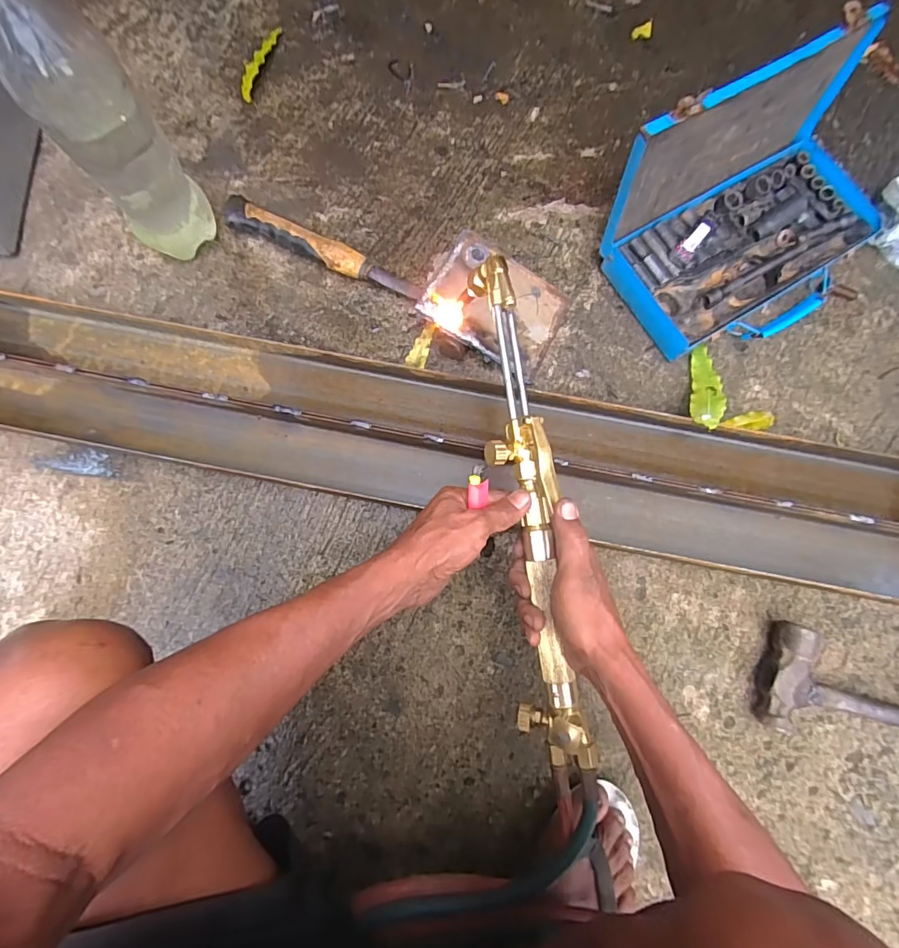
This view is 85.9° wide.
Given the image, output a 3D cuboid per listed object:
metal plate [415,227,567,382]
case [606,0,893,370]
[{"bbox_3d":[0.056,-0.197,0.557,0.151,0.012,0.120,29,77,-11],"label":"metal plate"},{"bbox_3d":[0.351,-0.281,0.525,0.301,0.187,0.209,-32,81,-6],"label":"case"}]

